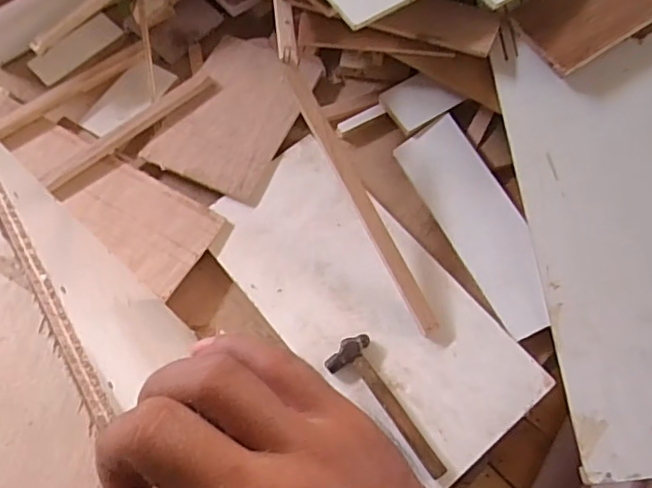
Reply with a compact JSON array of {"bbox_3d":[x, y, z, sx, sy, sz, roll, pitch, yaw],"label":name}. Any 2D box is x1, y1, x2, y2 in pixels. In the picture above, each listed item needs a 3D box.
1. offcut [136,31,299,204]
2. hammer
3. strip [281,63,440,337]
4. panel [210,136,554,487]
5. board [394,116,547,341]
[{"bbox_3d":[-0.132,-0.195,0.845,0.180,0.009,0.249,24,70,11],"label":"offcut"},{"bbox_3d":[0.076,0.198,0.682,0.058,0.020,0.189,-35,71,-12],"label":"hammer"},{"bbox_3d":[0.044,-0.061,0.722,0.024,0.017,0.387,-27,86,-10],"label":"strip"},{"bbox_3d":[0.049,0.073,0.737,0.215,0.013,0.458,-41,71,-11],"label":"panel"},{"bbox_3d":[0.209,-0.030,0.763,0.094,0.010,0.312,-33,69,12],"label":"board"}]

